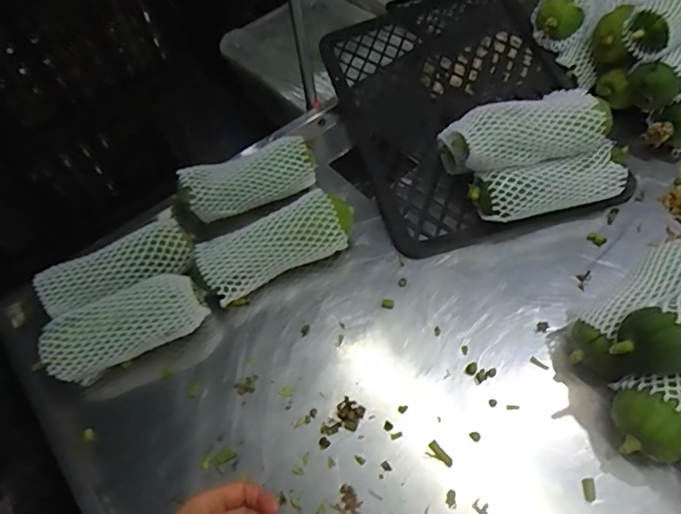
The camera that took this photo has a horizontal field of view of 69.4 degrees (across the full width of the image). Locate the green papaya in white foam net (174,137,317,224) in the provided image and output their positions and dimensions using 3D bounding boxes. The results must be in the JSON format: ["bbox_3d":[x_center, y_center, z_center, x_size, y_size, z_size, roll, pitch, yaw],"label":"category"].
[{"bbox_3d":[-0.135,-0.112,0.704,0.201,0.058,0.069,-24,60,-12],"label":"green papaya in white foam net"}]

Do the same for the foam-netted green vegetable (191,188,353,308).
[{"bbox_3d":[-0.085,-0.014,0.646,0.212,0.076,0.079,-27,60,-13],"label":"foam-netted green vegetable"}]

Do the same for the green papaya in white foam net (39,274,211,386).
[{"bbox_3d":[-0.257,0.082,0.592,0.181,0.072,0.072,-25,60,-12],"label":"green papaya in white foam net"}]

